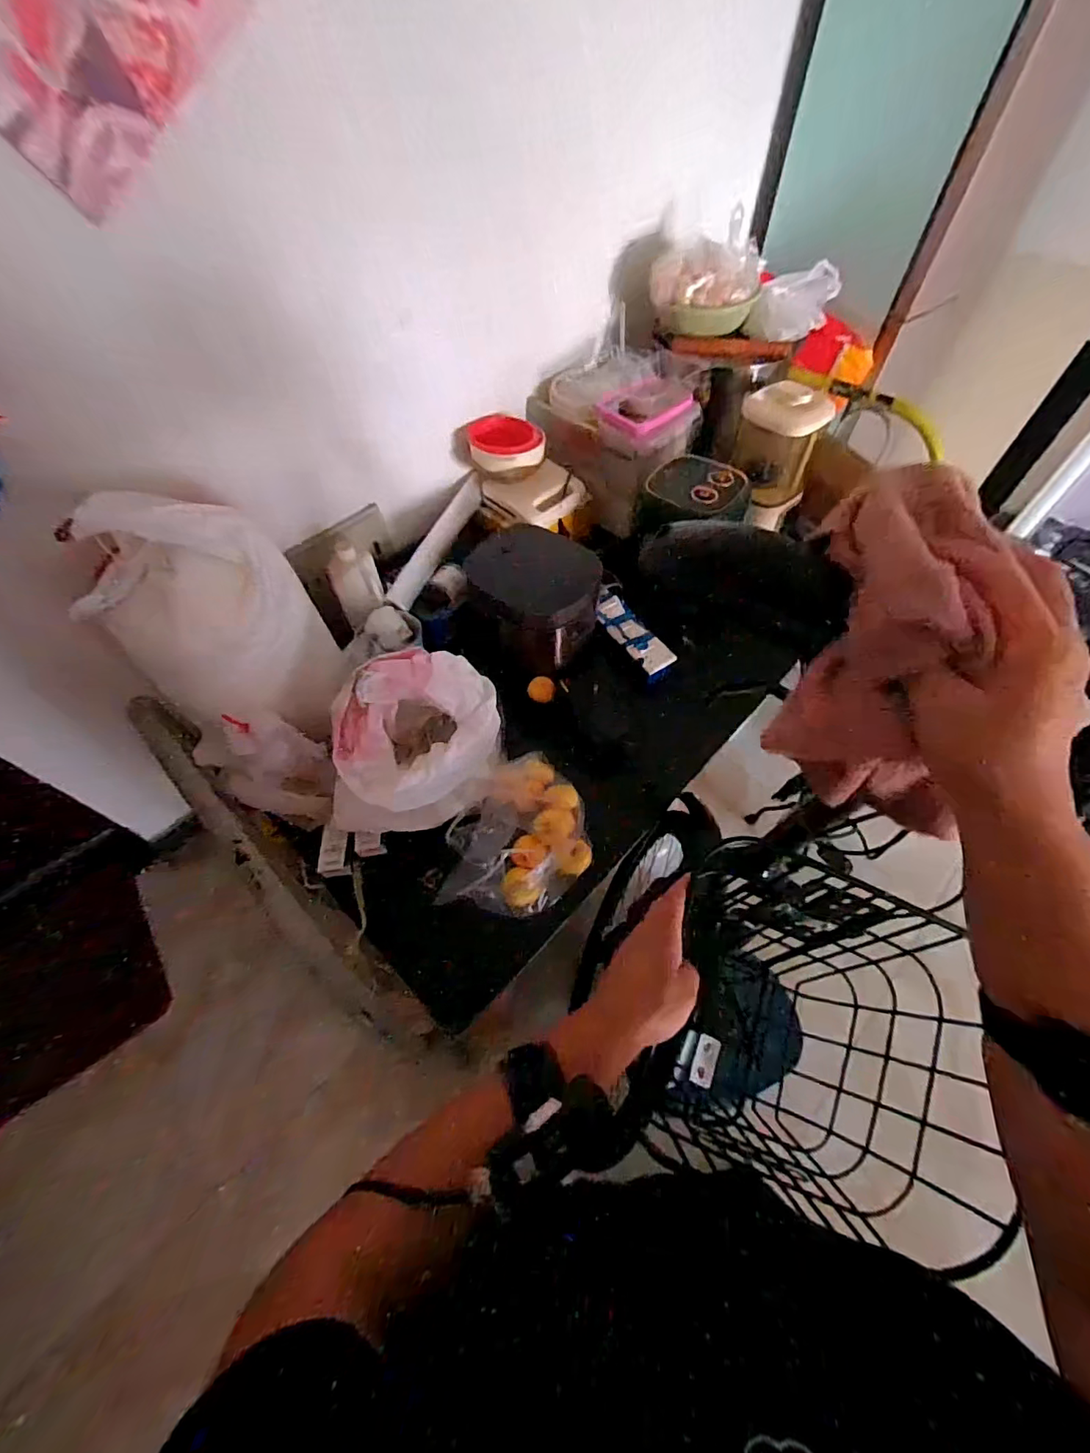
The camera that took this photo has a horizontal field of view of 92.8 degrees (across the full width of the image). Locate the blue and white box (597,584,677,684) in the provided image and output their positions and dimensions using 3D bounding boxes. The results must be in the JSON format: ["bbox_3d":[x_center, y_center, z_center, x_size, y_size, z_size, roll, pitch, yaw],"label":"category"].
[{"bbox_3d":[0.210,-0.242,1.305,0.103,0.063,0.310,-25,60,-15],"label":"blue and white box"}]

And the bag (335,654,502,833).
[{"bbox_3d":[-0.231,0.054,0.972,0.278,0.306,0.261,6,57,5],"label":"bag"}]

